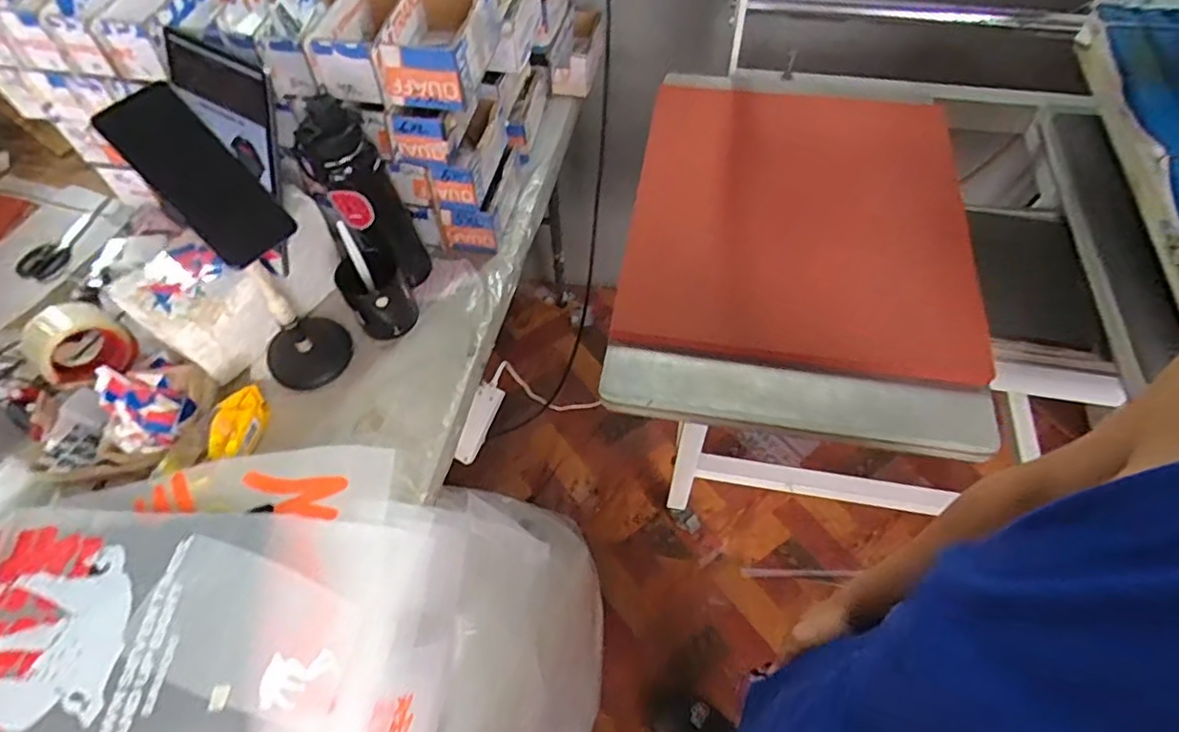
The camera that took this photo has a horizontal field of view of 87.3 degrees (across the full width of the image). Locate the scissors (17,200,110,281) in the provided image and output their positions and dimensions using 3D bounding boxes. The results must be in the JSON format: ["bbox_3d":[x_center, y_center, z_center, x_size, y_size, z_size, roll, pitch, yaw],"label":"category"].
[{"bbox_3d":[-0.843,-0.211,1.000,0.063,0.016,0.175,9,57,7],"label":"scissors"}]

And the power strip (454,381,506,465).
[{"bbox_3d":[-0.165,0.087,0.906,0.034,0.034,0.124,27,102,18],"label":"power strip"}]

